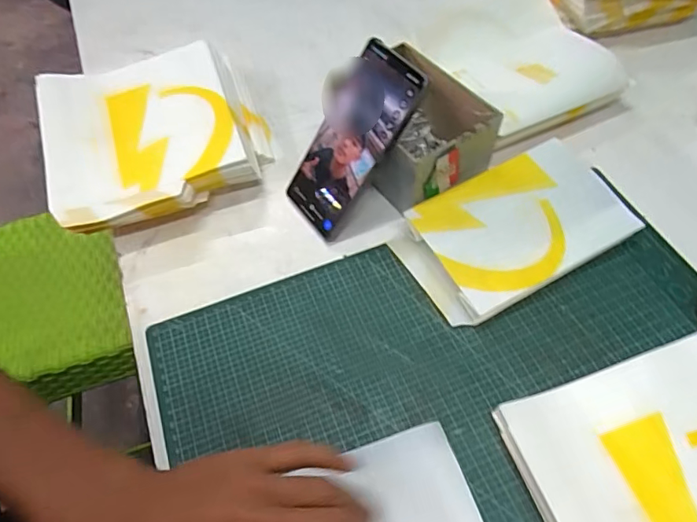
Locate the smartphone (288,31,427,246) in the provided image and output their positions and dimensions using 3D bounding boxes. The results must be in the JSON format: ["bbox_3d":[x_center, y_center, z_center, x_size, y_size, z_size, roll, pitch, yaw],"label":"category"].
[{"bbox_3d":[0.002,-0.101,0.425,0.016,0.162,0.070,-4,46,-51],"label":"smartphone"}]

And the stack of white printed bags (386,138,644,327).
[{"bbox_3d":[0.143,-0.028,0.422,0.186,0.037,0.111,-26,59,-14],"label":"stack of white printed bags"}]

